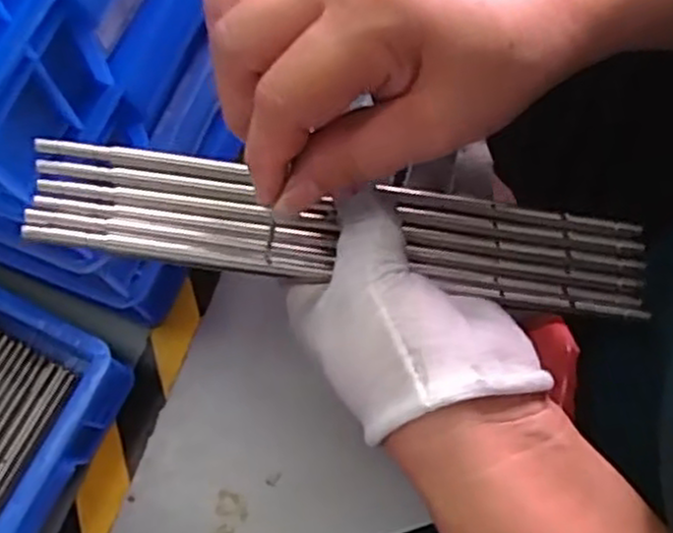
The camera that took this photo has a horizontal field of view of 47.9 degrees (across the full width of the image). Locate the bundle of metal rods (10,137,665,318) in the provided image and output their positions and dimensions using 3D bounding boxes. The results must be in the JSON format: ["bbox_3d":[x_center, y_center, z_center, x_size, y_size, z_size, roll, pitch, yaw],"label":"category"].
[{"bbox_3d":[0.011,-0.014,0.305,0.250,0.009,0.047,6,72,-13],"label":"bundle of metal rods"}]

